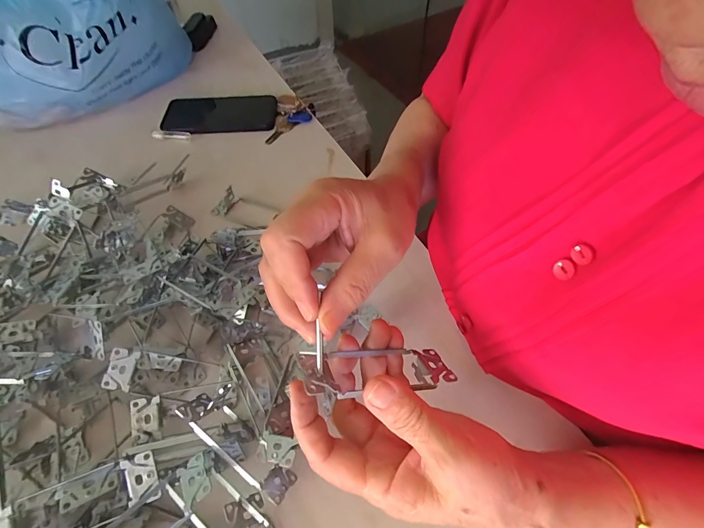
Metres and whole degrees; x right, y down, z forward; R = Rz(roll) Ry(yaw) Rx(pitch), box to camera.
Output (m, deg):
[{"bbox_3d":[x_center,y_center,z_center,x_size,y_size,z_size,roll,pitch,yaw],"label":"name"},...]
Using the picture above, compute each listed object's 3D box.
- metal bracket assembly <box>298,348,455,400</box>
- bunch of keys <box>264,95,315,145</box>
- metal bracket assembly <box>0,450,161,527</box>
[{"bbox_3d":[0.018,0.070,0.230,0.105,0.021,0.035,0,51,-22],"label":"metal bracket assembly"},{"bbox_3d":[-0.092,-0.223,0.538,0.062,0.025,0.107,2,57,2],"label":"bunch of keys"},{"bbox_3d":[-0.191,0.166,0.237,0.106,0.009,0.036,-18,76,-15],"label":"metal bracket assembly"}]

